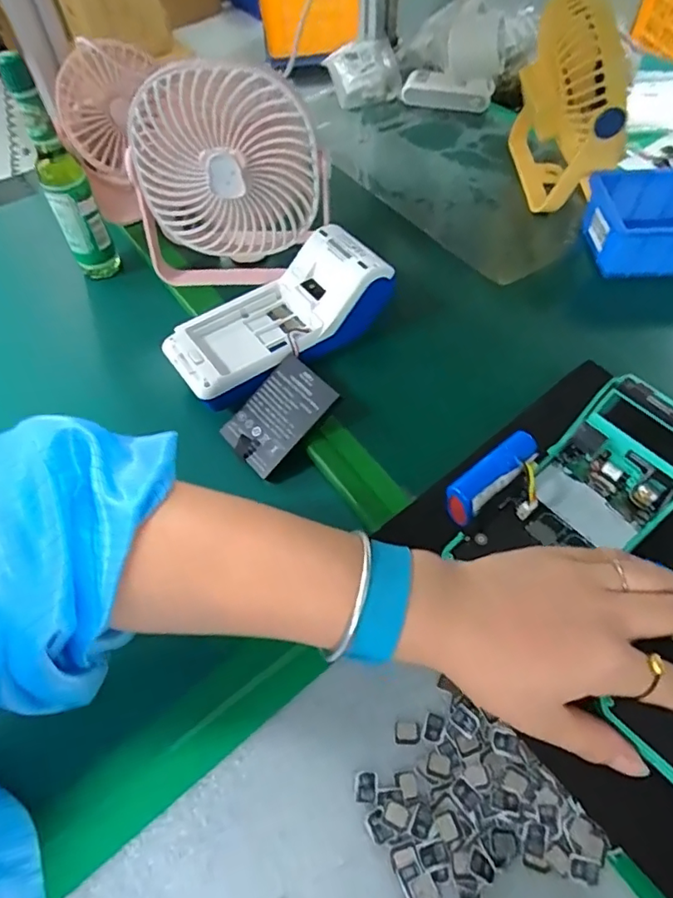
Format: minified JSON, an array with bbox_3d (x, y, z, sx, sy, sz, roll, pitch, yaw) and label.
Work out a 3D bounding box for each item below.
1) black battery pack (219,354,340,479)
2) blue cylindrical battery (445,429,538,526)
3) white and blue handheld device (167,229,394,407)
[{"bbox_3d":[-0.044,-0.026,0.416,0.055,0.011,0.084,43,92,21],"label":"black battery pack"},{"bbox_3d":[0.101,0.018,0.347,0.071,0.021,0.022,-33,65,-23],"label":"blue cylindrical battery"},{"bbox_3d":[-0.049,-0.110,0.441,0.181,0.052,0.088,-35,62,-19],"label":"white and blue handheld device"}]

